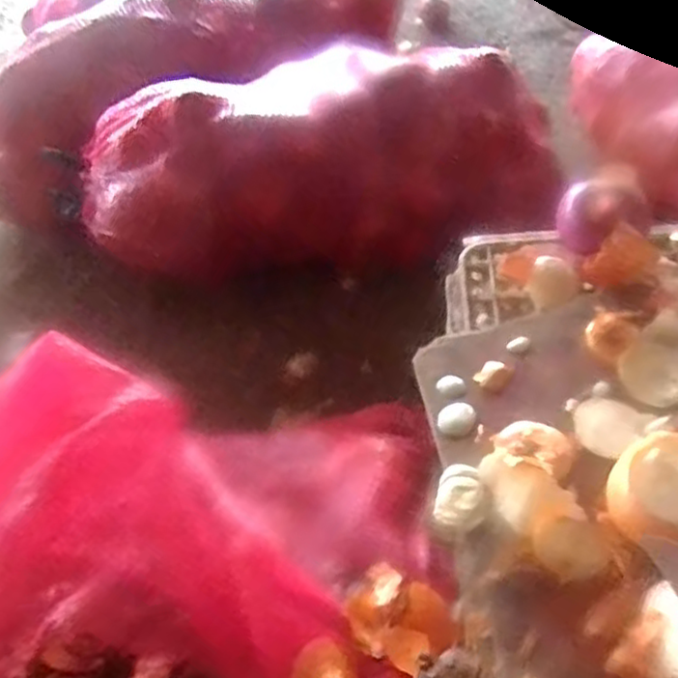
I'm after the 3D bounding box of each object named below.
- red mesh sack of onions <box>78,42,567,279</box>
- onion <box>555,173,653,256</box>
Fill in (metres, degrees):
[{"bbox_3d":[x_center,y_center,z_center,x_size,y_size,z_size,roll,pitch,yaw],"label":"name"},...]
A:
[{"bbox_3d":[-0.036,-0.256,0.974,0.619,0.222,0.219,-5,49,2],"label":"red mesh sack of onions"},{"bbox_3d":[0.231,-0.107,0.621,0.063,0.061,0.069,-16,50,-7],"label":"onion"}]

